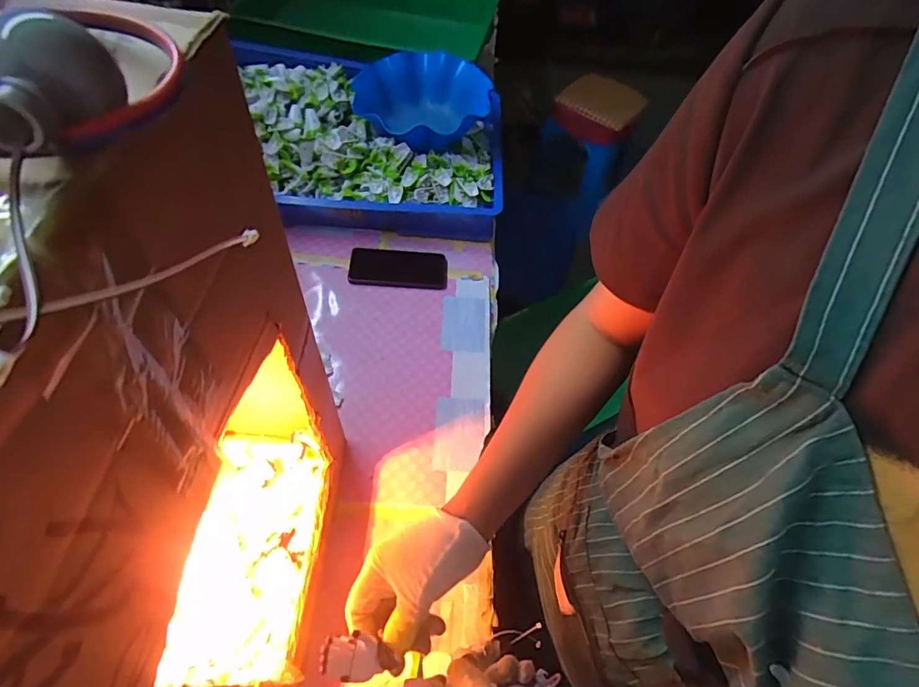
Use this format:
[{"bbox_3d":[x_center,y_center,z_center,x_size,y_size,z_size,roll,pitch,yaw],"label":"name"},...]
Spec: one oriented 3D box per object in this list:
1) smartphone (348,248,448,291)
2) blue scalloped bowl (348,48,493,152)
[{"bbox_3d":[-0.103,-0.132,0.795,0.162,0.012,0.087,3,59,-8],"label":"smartphone"},{"bbox_3d":[-0.071,-0.428,0.837,0.241,0.091,0.220,2,54,-3],"label":"blue scalloped bowl"}]

